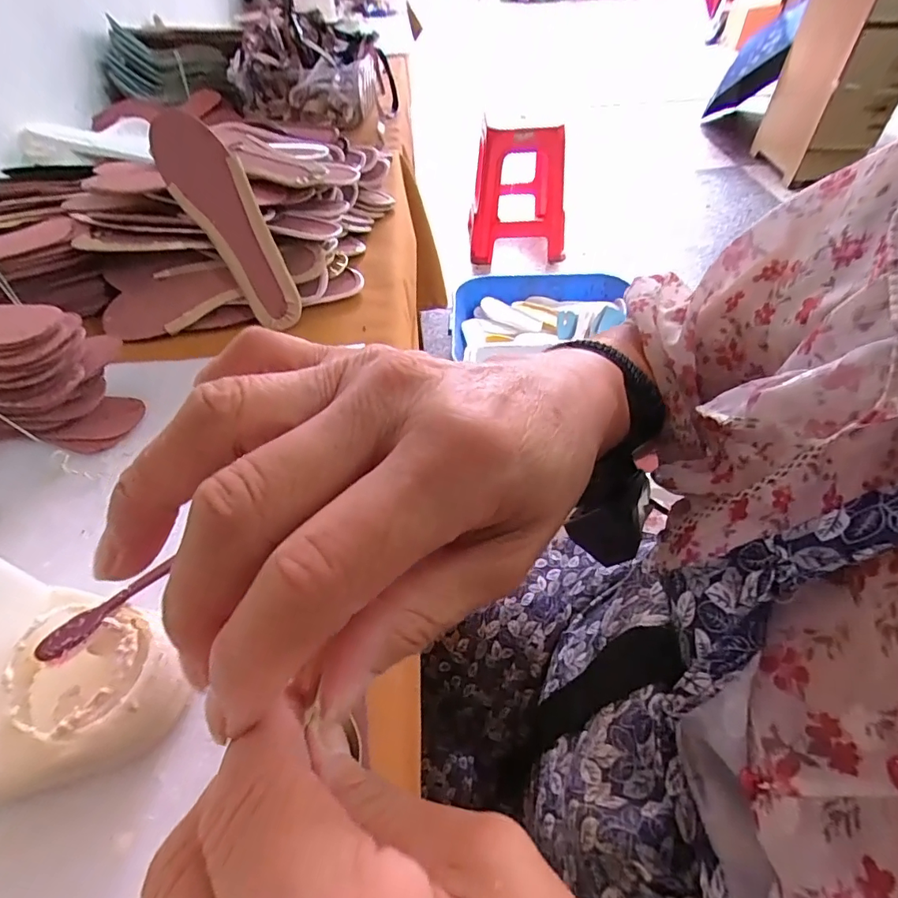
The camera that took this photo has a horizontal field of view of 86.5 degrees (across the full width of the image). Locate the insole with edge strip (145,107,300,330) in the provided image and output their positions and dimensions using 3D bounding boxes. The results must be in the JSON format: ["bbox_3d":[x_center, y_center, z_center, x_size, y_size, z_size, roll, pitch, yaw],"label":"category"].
[{"bbox_3d":[-0.221,-0.230,0.489,0.070,0.215,0.011,-29,13,13],"label":"insole with edge strip"}]

